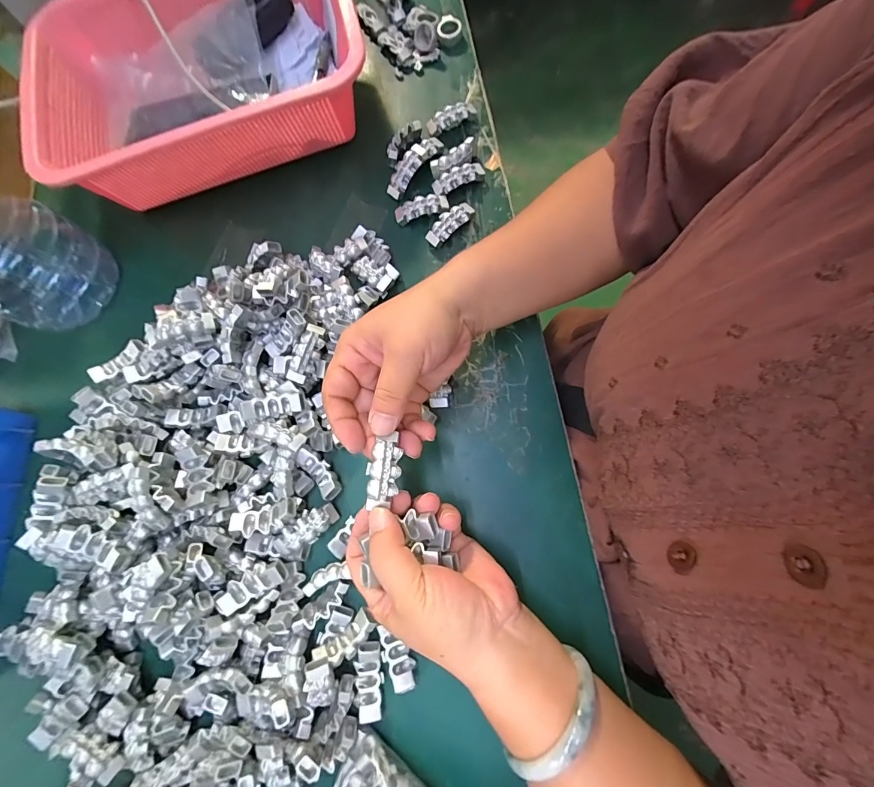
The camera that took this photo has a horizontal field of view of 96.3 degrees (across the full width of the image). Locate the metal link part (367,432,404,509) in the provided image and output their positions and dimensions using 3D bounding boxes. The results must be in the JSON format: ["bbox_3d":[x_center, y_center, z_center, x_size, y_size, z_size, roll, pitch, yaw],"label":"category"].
[{"bbox_3d":[-0.032,0.047,0.238,0.019,0.008,0.042,7,77,3],"label":"metal link part"}]

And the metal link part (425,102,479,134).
[{"bbox_3d":[0.014,-0.267,0.377,0.049,0.014,0.016,-20,74,1],"label":"metal link part"}]

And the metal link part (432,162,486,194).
[{"bbox_3d":[0.020,-0.199,0.362,0.048,0.011,0.017,-23,74,0],"label":"metal link part"}]

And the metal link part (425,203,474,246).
[{"bbox_3d":[0.011,-0.151,0.348,0.047,0.012,0.020,-42,75,-5],"label":"metal link part"}]

